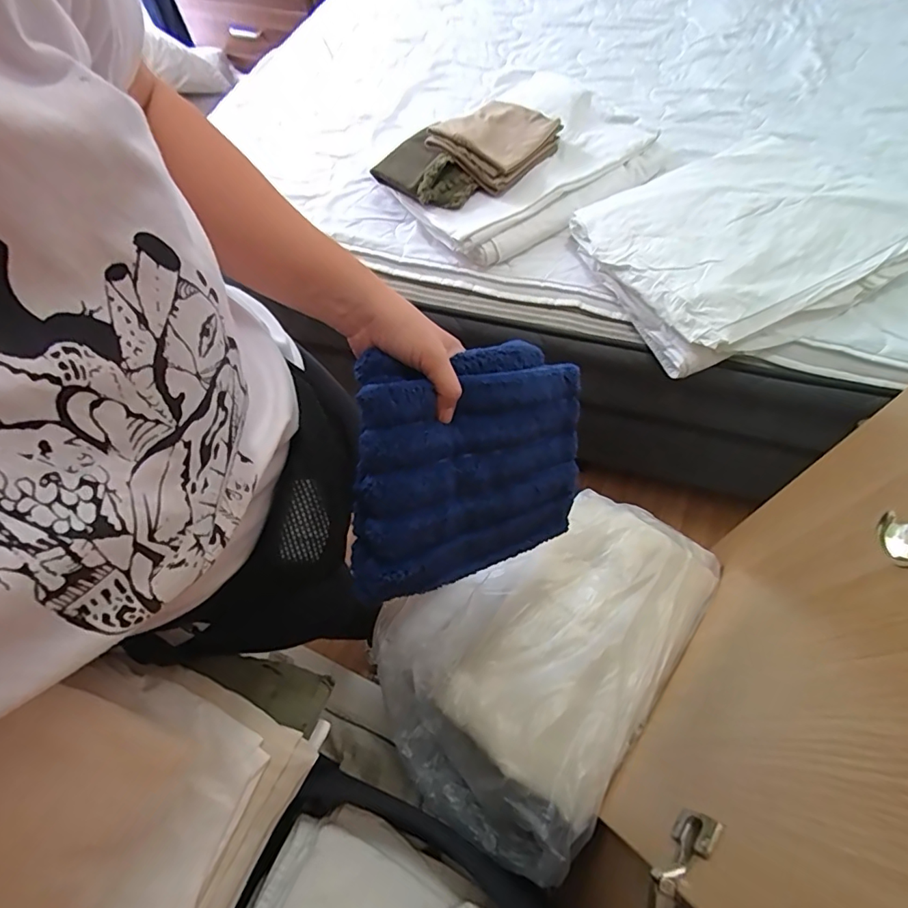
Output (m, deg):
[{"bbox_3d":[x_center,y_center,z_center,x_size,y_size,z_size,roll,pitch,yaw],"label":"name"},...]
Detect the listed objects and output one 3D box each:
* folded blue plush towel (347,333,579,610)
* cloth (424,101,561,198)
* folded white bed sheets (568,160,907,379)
[{"bbox_3d":[0.018,0.009,0.420,0.231,0.187,0.051,-14,20,-38],"label":"folded blue plush towel"},{"bbox_3d":[0.083,-0.606,0.957,0.183,0.073,0.228,33,69,19],"label":"cloth"},{"bbox_3d":[0.490,-0.376,0.859,0.495,0.087,0.395,-24,63,-9],"label":"folded white bed sheets"}]

